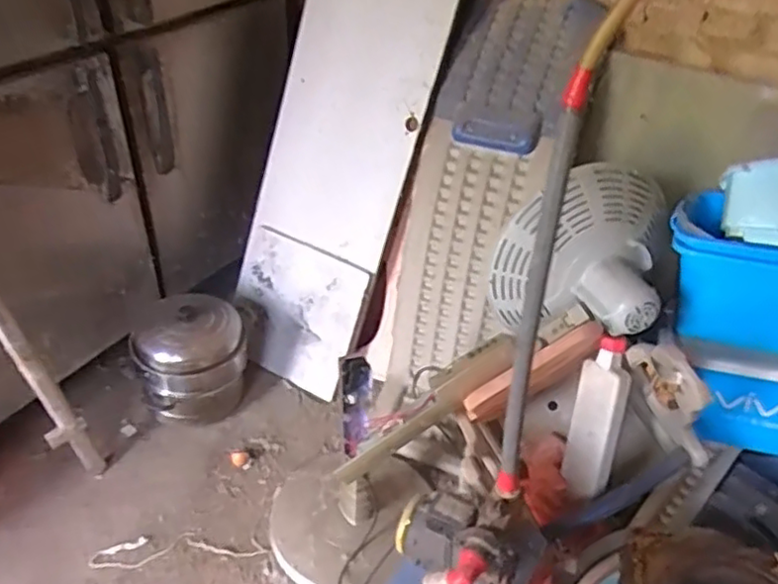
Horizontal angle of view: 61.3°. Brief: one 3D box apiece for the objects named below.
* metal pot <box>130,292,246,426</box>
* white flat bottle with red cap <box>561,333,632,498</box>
[{"bbox_3d":[-0.490,0.176,1.624,0.259,0.260,0.208,-12,40,-21],"label":"metal pot"},{"bbox_3d":[0.409,0.247,1.288,0.087,0.327,0.051,10,16,10],"label":"white flat bottle with red cap"}]

